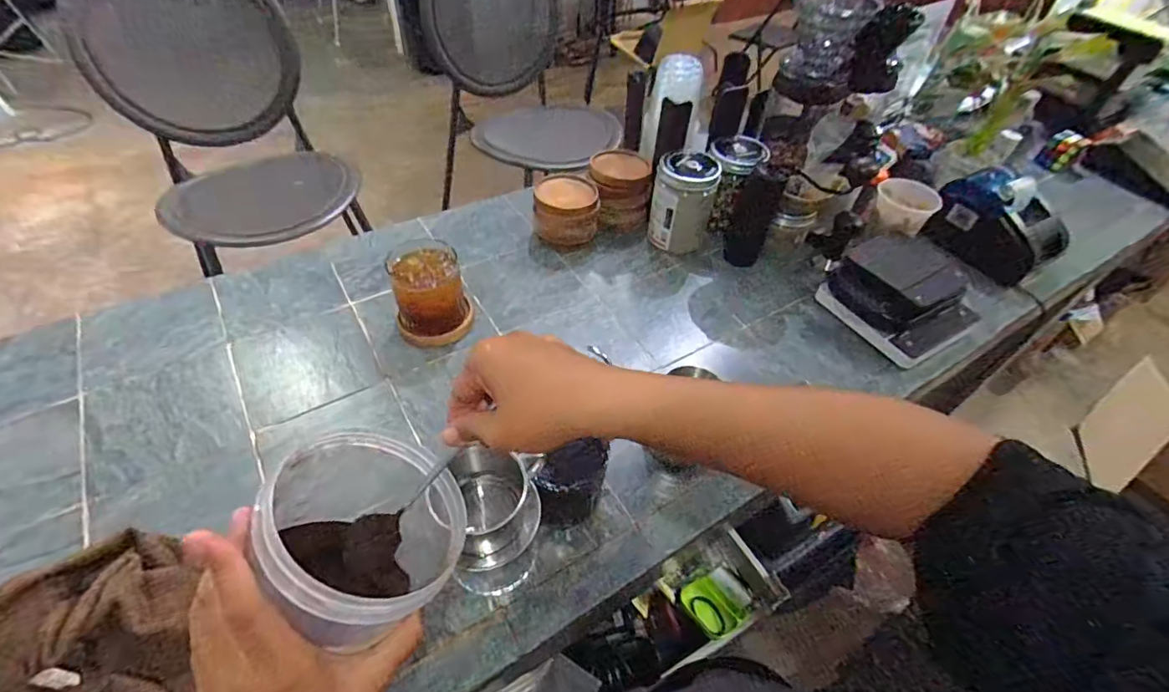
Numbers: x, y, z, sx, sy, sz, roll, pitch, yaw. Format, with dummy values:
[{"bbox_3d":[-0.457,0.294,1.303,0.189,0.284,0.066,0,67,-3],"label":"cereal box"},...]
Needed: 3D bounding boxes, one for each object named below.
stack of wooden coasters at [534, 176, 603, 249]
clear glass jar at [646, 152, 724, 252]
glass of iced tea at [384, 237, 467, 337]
[{"bbox_3d":[-0.027,-0.204,0.777,0.094,0.069,0.085,1,48,-4],"label":"stack of wooden coasters"},{"bbox_3d":[0.146,-0.213,0.772,0.087,0.126,0.085,12,49,6],"label":"clear glass jar"},{"bbox_3d":[-0.189,-0.062,0.639,0.080,0.106,0.084,-19,52,-20],"label":"glass of iced tea"}]

